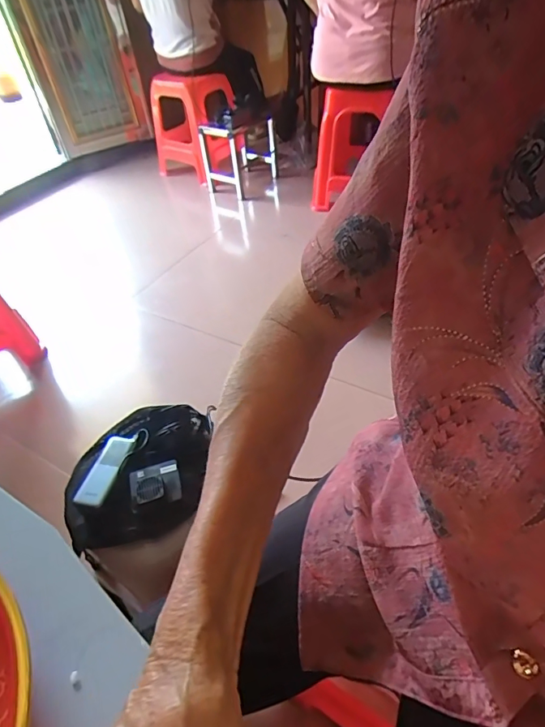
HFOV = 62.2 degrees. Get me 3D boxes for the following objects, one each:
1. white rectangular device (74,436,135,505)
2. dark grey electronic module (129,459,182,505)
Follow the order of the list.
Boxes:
[{"bbox_3d":[-0.270,0.168,0.737,0.046,0.019,0.130,8,47,14],"label":"white rectangular device"},{"bbox_3d":[-0.186,0.187,0.710,0.079,0.024,0.073,-15,45,-8],"label":"dark grey electronic module"}]

